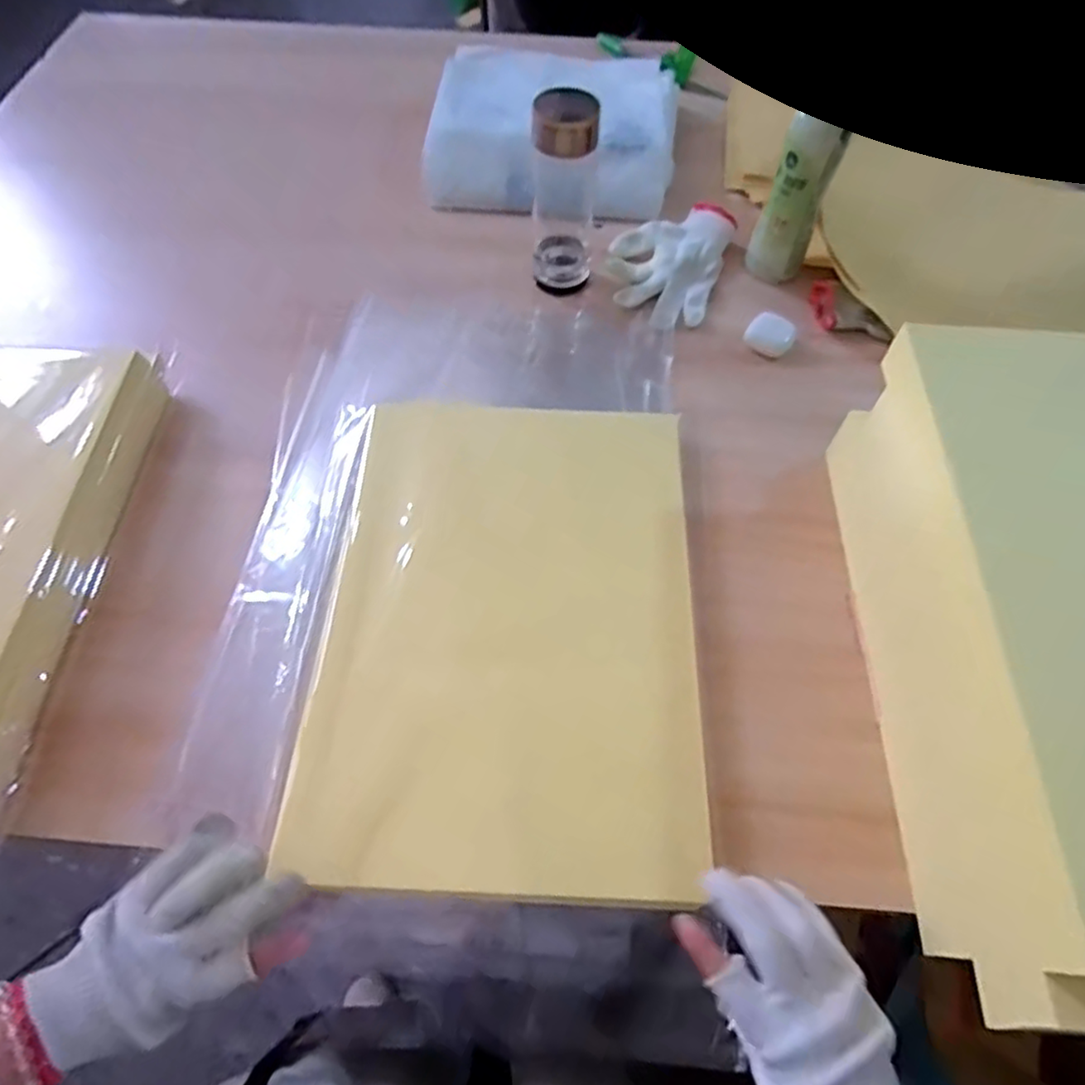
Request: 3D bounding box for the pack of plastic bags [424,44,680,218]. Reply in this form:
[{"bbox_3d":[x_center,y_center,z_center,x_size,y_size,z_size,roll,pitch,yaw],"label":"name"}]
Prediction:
[{"bbox_3d":[0.017,-0.559,0.841,0.309,0.066,0.304,7,61,3],"label":"pack of plastic bags"}]

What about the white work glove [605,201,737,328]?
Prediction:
[{"bbox_3d":[0.143,-0.327,0.738,0.124,0.031,0.179,19,62,10],"label":"white work glove"}]

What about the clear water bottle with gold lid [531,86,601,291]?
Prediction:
[{"bbox_3d":[0.023,-0.362,0.667,0.067,0.185,0.058,7,61,3],"label":"clear water bottle with gold lid"}]

